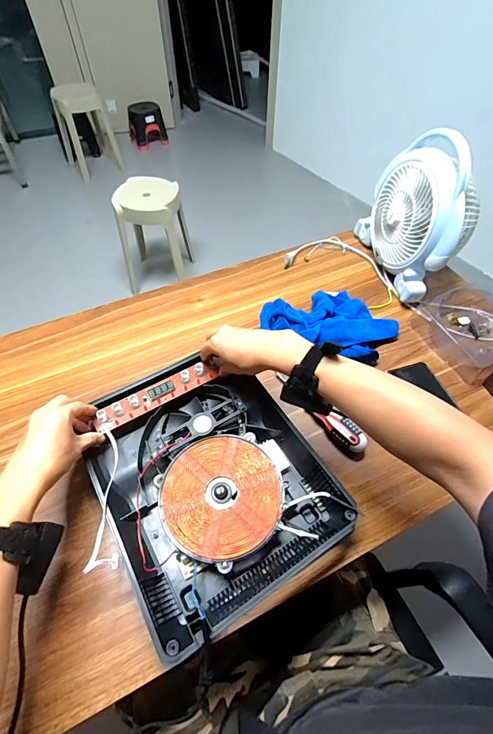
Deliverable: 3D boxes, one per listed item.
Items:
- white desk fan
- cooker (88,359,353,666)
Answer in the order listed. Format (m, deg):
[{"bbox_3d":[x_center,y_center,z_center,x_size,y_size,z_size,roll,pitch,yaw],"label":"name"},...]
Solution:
[{"bbox_3d":[0.344,-0.300,0.707,0.126,0.238,0.263,-12,56,-10],"label":"white desk fan"},{"bbox_3d":[-0.055,0.142,0.501,0.265,0.051,0.331,-27,60,-19],"label":"cooker"}]

